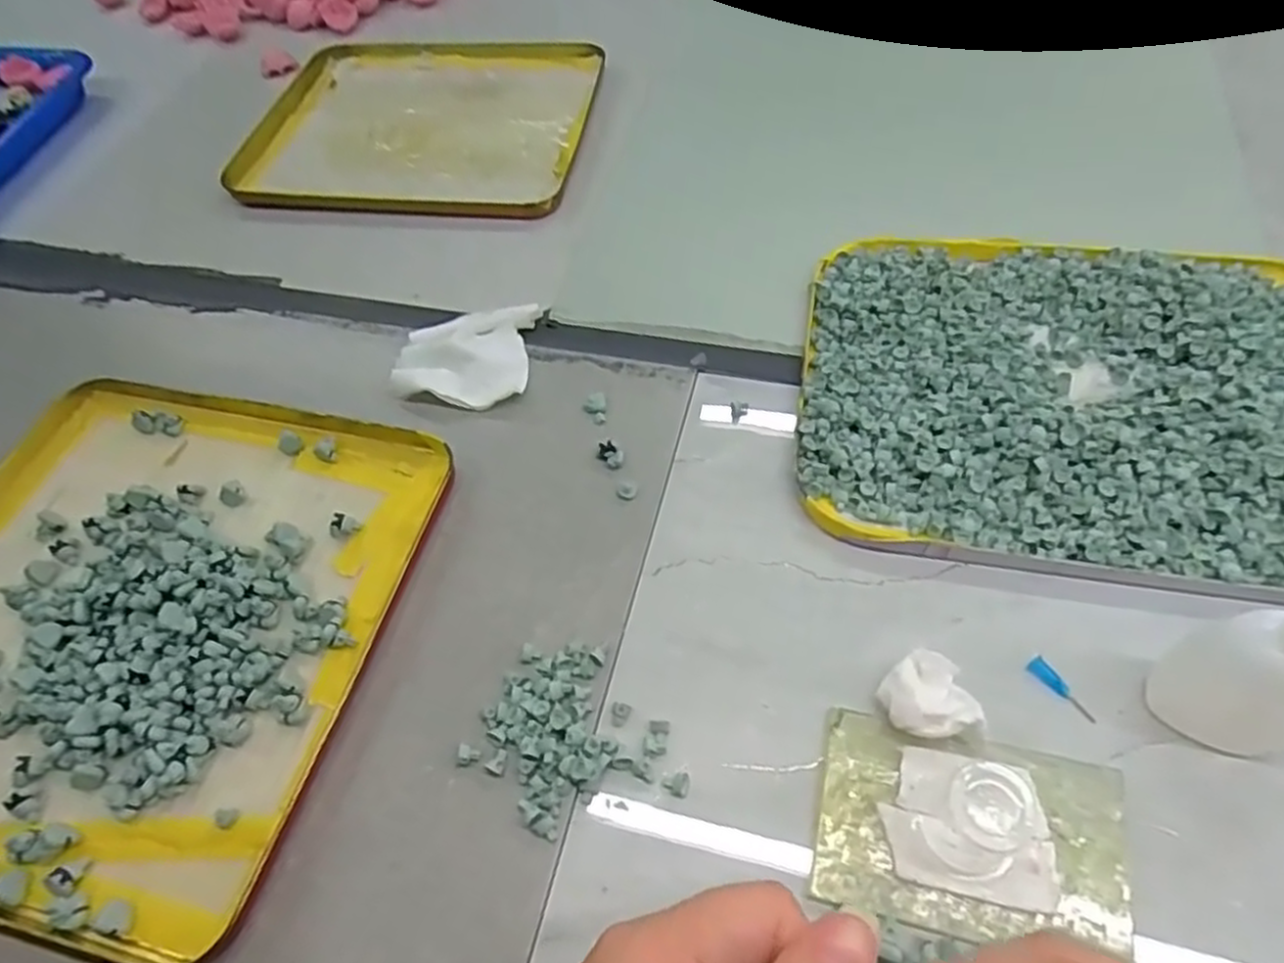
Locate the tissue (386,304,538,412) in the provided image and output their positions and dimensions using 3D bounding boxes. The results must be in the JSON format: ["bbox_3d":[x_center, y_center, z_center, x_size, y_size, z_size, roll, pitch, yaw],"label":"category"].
[{"bbox_3d":[-0.100,-0.071,0.424,0.075,0.013,0.067,-3,54,3],"label":"tissue"}]

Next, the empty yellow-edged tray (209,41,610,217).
[{"bbox_3d":[-0.160,-0.265,0.554,0.240,0.015,0.219,5,55,8],"label":"empty yellow-edged tray"}]

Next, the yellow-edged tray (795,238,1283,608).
[{"bbox_3d":[0.220,-0.043,0.370,0.269,0.027,0.203,9,56,11],"label":"yellow-edged tray"}]

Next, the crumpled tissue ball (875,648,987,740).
[{"bbox_3d":[0.111,0.086,0.293,0.030,0.020,0.034,-14,55,-5],"label":"crumpled tissue ball"}]

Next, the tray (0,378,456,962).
[{"bbox_3d":[-0.237,0.058,0.349,0.246,0.016,0.246,11,56,12],"label":"tray"}]

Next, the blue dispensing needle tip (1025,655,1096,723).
[{"bbox_3d":[0.169,0.083,0.300,0.007,0.004,0.030,-32,58,-17],"label":"blue dispensing needle tip"}]

